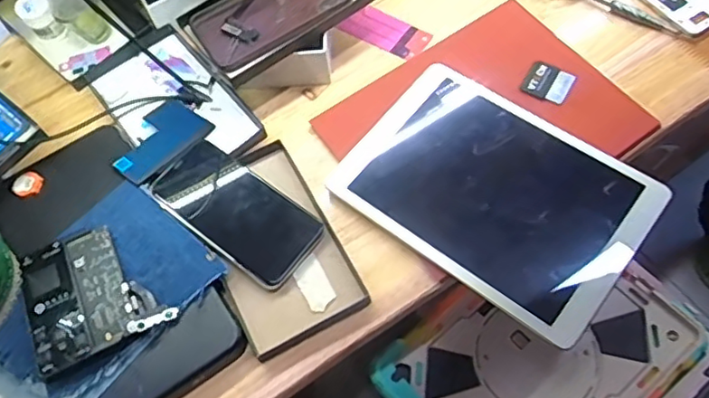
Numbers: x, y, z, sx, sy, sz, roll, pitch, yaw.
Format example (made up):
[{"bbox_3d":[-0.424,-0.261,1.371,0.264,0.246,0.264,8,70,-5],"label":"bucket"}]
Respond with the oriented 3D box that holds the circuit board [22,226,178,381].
[{"bbox_3d":[-0.210,0.073,0.480,0.096,0.014,0.105,-26,63,-13],"label":"circuit board"}]

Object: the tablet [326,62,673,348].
[{"bbox_3d":[0.117,-0.010,0.516,0.243,0.014,0.171,35,72,22],"label":"tablet"}]

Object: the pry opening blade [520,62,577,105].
[{"bbox_3d":[0.181,-0.109,0.565,0.043,0.004,0.040,27,74,26],"label":"pry opening blade"}]

